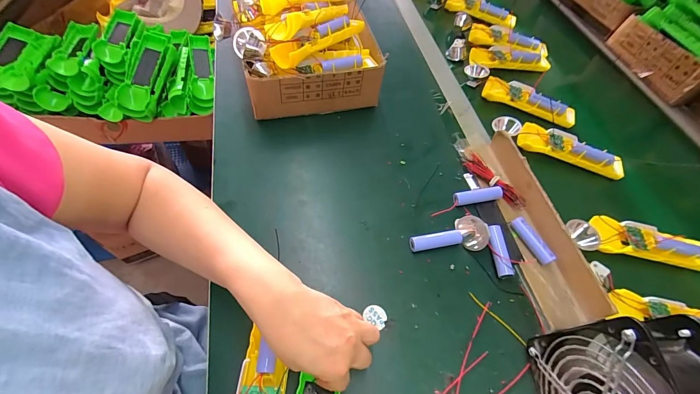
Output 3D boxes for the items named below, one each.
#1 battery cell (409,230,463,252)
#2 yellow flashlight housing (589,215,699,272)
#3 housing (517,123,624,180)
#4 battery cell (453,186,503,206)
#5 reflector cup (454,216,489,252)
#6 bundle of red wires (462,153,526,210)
[{"bbox_3d":[0.109,0.057,0.406,0.065,0.017,0.018,-6,59,-8],"label":"battery cell"},{"bbox_3d":[0.408,0.063,0.431,0.160,0.024,0.050,8,58,1],"label":"yellow flashlight housing"},{"bbox_3d":[0.359,-0.079,0.515,0.162,0.029,0.047,16,58,6],"label":"housing"},{"bbox_3d":[0.180,-0.001,0.446,0.071,0.013,0.017,-8,59,-9],"label":"battery cell"},{"bbox_3d":[0.156,0.047,0.408,0.043,0.026,0.036,12,58,3],"label":"reflector cup"},{"bbox_3d":[0.212,-0.023,0.463,0.027,0.018,0.103,-35,67,-23],"label":"bundle of red wires"}]

